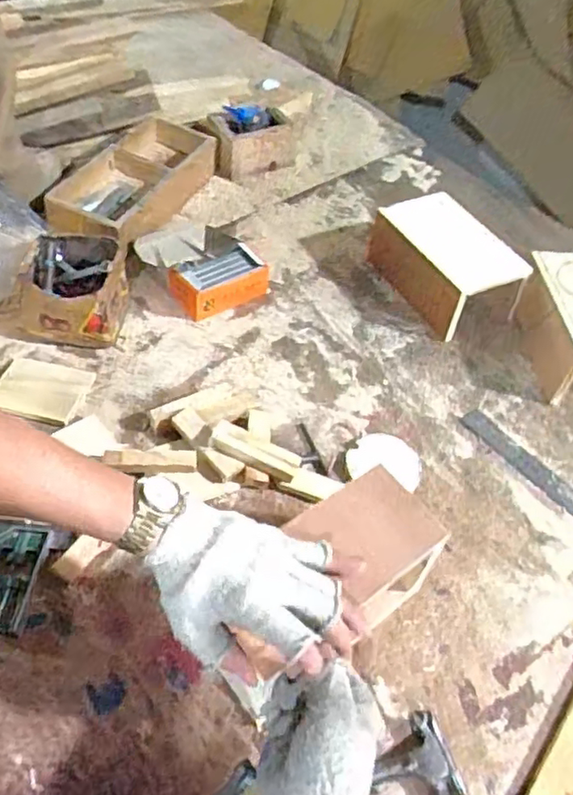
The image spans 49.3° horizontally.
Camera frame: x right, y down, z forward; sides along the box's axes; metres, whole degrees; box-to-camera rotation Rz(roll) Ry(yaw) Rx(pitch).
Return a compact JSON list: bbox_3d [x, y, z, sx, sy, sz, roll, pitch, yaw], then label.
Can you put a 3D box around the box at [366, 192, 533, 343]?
[{"bbox_3d":[0.209,-0.182,0.831,0.120,0.098,0.177,-28,59,-23],"label":"box"}]

